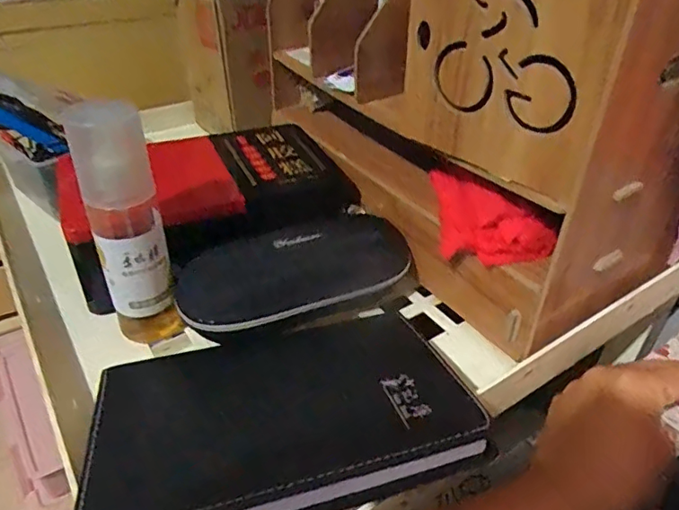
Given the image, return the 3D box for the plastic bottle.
[{"bbox_3d":[-0.129,-0.010,0.328,0.042,0.159,0.040,-15,40,-23],"label":"plastic bottle"}]

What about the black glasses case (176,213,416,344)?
[{"bbox_3d":[-0.024,0.014,0.368,0.162,0.055,0.064,-15,40,-23],"label":"black glasses case"}]

